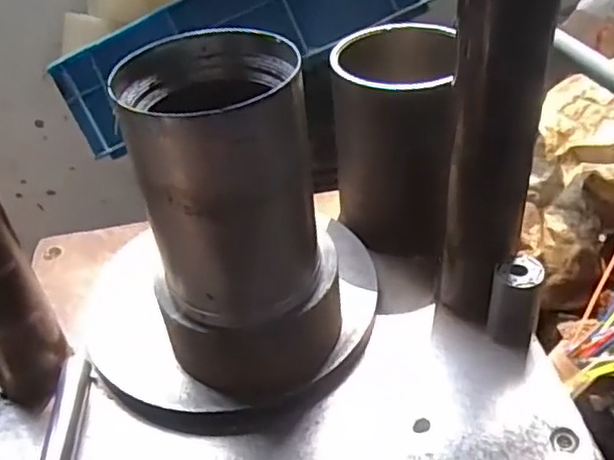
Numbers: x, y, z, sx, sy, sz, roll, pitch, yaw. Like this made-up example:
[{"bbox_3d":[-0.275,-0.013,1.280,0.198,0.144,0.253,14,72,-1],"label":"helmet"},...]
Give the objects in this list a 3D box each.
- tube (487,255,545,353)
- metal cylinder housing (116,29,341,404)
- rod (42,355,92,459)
[{"bbox_3d":[0.173,0.060,0.538,0.037,0.073,0.033,13,43,22],"label":"tube"},{"bbox_3d":[-0.049,0.008,0.480,0.129,0.265,0.106,-9,39,-4],"label":"metal cylinder housing"},{"bbox_3d":[-0.187,0.163,0.502,0.023,0.022,0.153,-5,39,1],"label":"rod"}]

